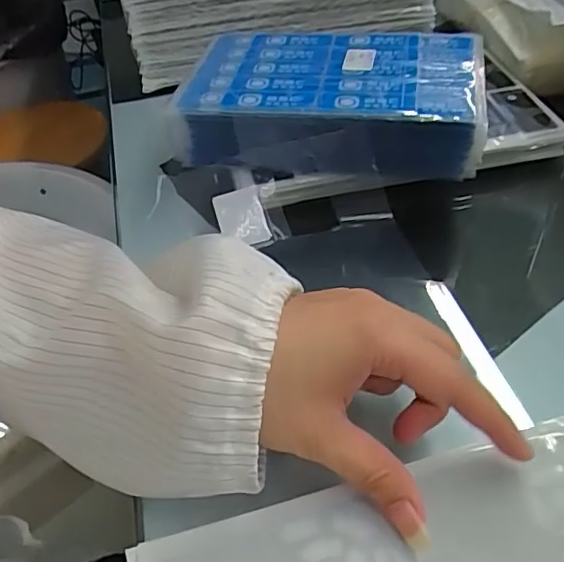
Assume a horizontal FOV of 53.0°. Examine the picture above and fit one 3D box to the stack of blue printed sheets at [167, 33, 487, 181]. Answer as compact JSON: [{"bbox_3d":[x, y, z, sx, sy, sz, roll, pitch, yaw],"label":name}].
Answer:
[{"bbox_3d":[0.031,-0.124,0.393,0.204,0.049,0.116,1,47,8],"label":"stack of blue printed sheets"}]

